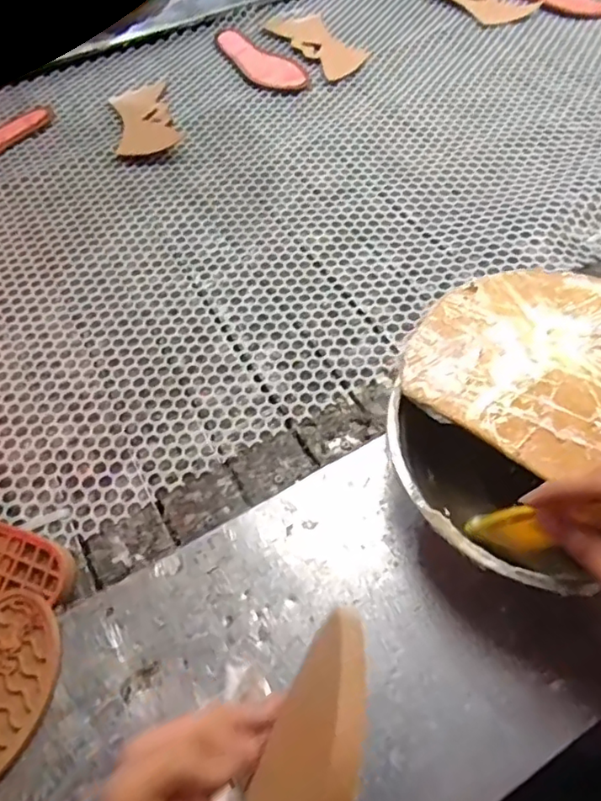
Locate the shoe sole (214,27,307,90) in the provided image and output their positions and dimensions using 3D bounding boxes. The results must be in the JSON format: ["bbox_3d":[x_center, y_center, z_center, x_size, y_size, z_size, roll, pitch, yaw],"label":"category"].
[{"bbox_3d":[-0.068,-0.541,0.882,0.078,0.007,0.225,-26,59,-14],"label":"shoe sole"}]

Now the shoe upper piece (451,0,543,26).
[{"bbox_3d":[0.299,-0.689,0.960,0.105,0.008,0.196,-36,62,-20],"label":"shoe upper piece"}]

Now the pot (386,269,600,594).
[{"bbox_3d":[0.184,0.015,0.421,0.247,0.083,0.225,-1,56,2],"label":"pot"}]

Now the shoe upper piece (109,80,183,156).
[{"bbox_3d":[-0.224,-0.404,0.802,0.086,0.006,0.166,-14,57,-6],"label":"shoe upper piece"}]

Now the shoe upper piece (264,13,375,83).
[{"bbox_3d":[0.032,-0.582,0.908,0.096,0.011,0.218,-26,60,-15],"label":"shoe upper piece"}]

